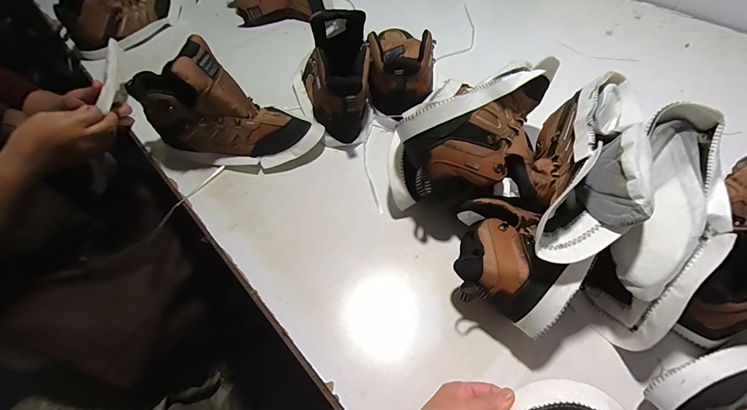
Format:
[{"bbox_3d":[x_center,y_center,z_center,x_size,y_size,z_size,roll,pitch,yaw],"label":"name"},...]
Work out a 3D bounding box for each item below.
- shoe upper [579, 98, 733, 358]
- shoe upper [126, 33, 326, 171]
[{"bbox_3d":[0.327,0.021,0.392,0.087,0.113,0.289,22,86,17],"label":"shoe upper"},{"bbox_3d":[-0.248,-0.156,0.557,0.302,0.173,0.101,9,55,8],"label":"shoe upper"}]

